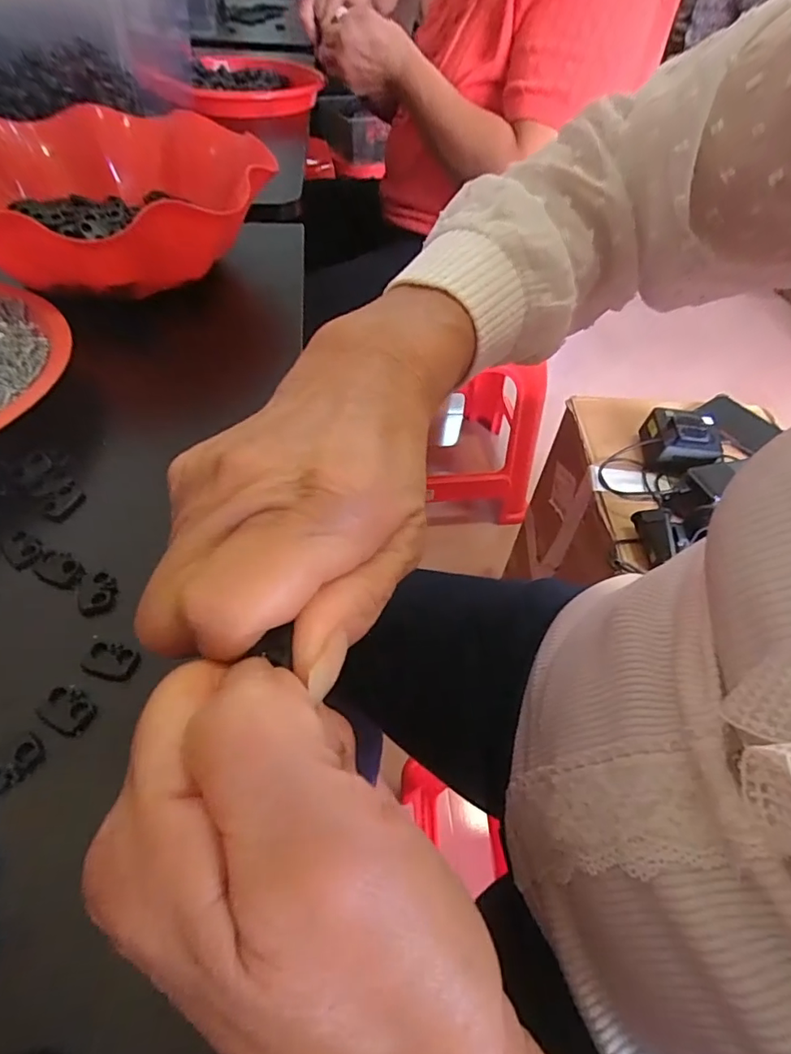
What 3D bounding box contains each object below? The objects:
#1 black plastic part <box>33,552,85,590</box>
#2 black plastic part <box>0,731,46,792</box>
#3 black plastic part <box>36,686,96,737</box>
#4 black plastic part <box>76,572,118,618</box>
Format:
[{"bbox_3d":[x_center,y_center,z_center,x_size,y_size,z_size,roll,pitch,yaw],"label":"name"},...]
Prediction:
[{"bbox_3d":[-0.137,0.018,0.207,0.018,0.006,0.012,18,52,10],"label":"black plastic part"},{"bbox_3d":[-0.120,0.076,0.161,0.010,0.004,0.018,31,55,19],"label":"black plastic part"},{"bbox_3d":[-0.111,0.063,0.173,0.015,0.006,0.013,25,54,16],"label":"black plastic part"},{"bbox_3d":[-0.118,0.026,0.201,0.013,0.004,0.019,-5,52,-8],"label":"black plastic part"}]

